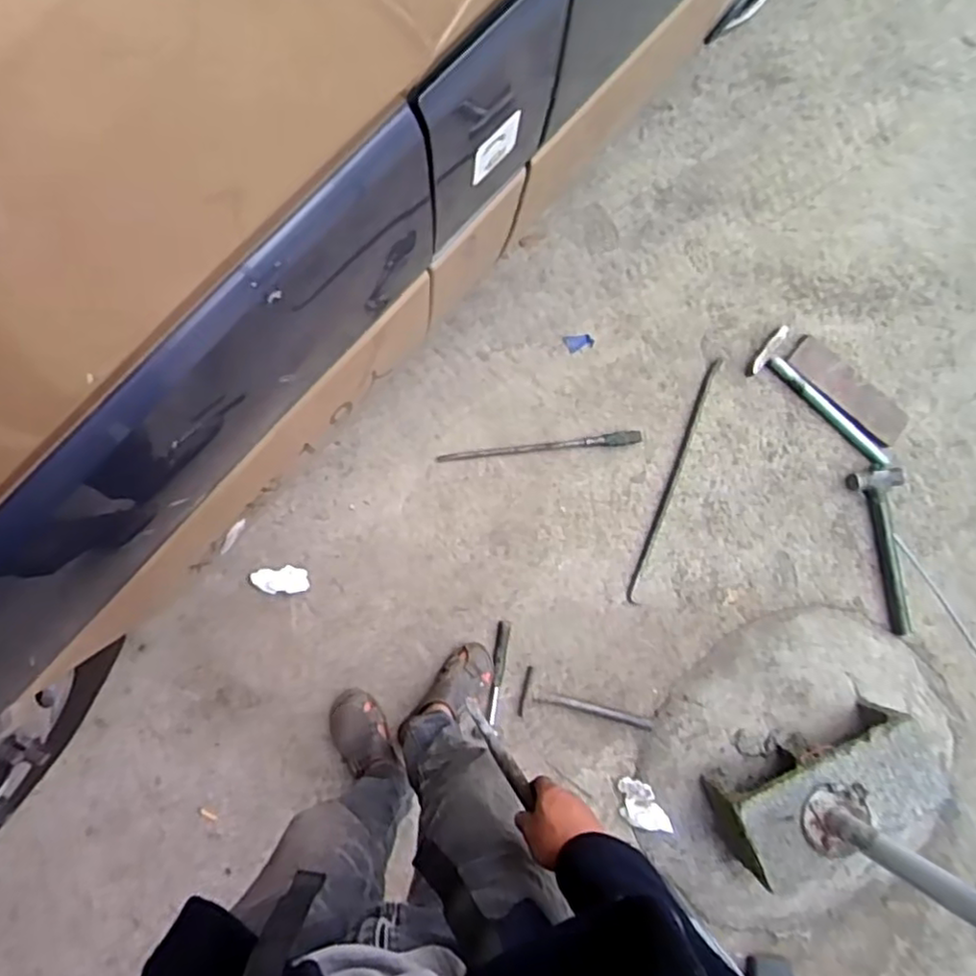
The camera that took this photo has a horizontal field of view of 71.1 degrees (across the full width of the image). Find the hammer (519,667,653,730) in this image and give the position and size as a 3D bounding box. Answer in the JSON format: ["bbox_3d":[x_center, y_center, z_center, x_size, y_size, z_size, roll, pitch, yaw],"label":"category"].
[{"bbox_3d":[0.205,0.452,1.414,0.280,0.014,0.089,16,85,-6],"label":"hammer"}]

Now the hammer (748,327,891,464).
[{"bbox_3d":[0.747,-0.195,1.497,0.372,0.027,0.110,37,82,-3],"label":"hammer"}]

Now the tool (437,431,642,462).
[{"bbox_3d":[0.117,-0.091,1.468,0.437,0.019,0.030,-5,86,-8],"label":"tool"}]

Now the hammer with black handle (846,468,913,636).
[{"bbox_3d":[0.852,0.134,1.474,0.110,0.032,0.355,1,85,-7],"label":"hammer with black handle"}]

